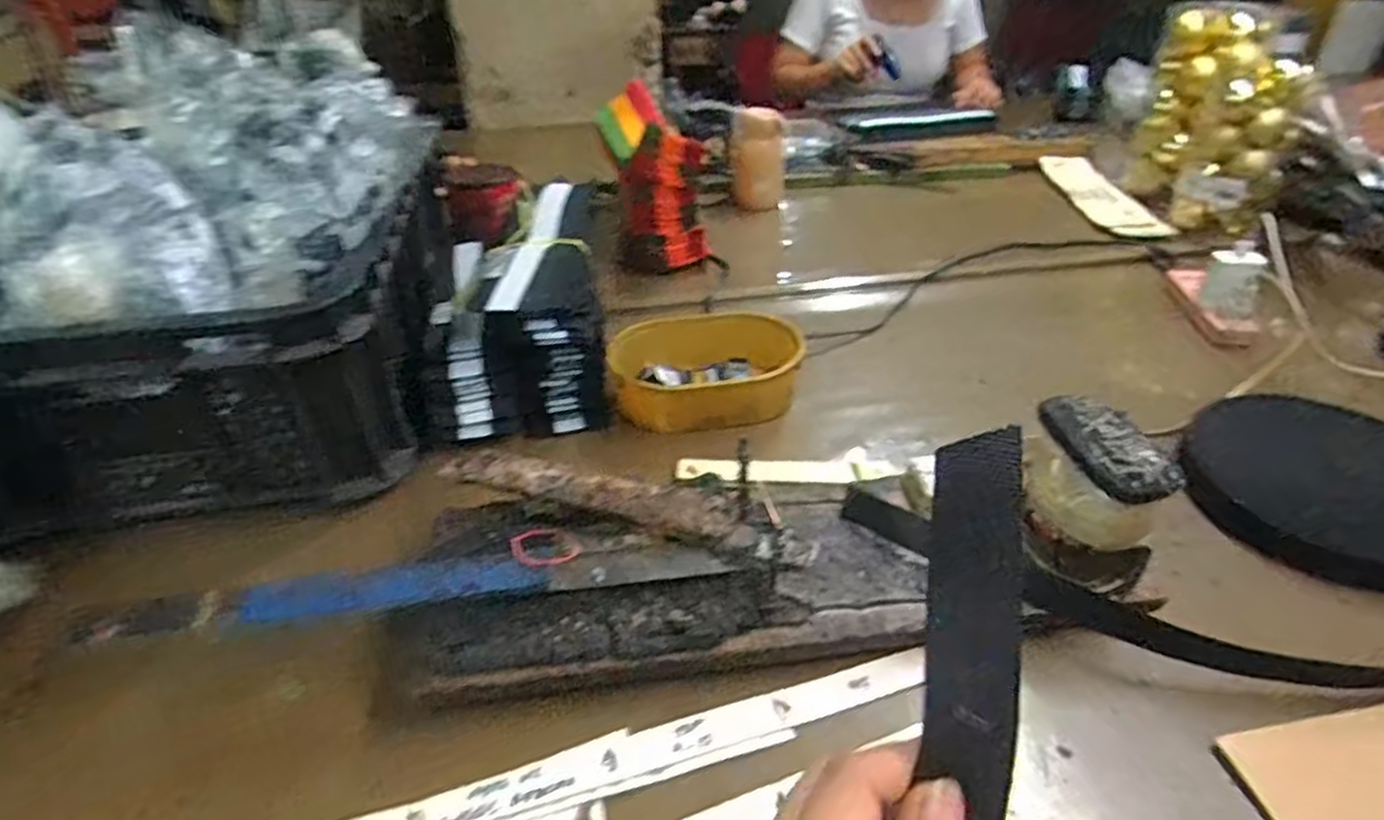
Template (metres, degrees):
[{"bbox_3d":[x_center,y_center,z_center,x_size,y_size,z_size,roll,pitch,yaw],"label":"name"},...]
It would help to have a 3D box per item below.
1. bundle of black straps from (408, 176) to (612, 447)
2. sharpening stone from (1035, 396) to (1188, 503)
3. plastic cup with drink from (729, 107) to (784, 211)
[{"bbox_3d":[-0.185,-0.104,0.786,0.177,0.147,0.283,-5,35,-5],"label":"bundle of black straps"},{"bbox_3d":[0.279,0.022,0.499,0.045,0.024,0.097,-7,35,-8],"label":"sharpening stone"},{"bbox_3d":[0.102,-0.392,1.161,0.081,0.143,0.065,1,35,3],"label":"plastic cup with drink"}]

